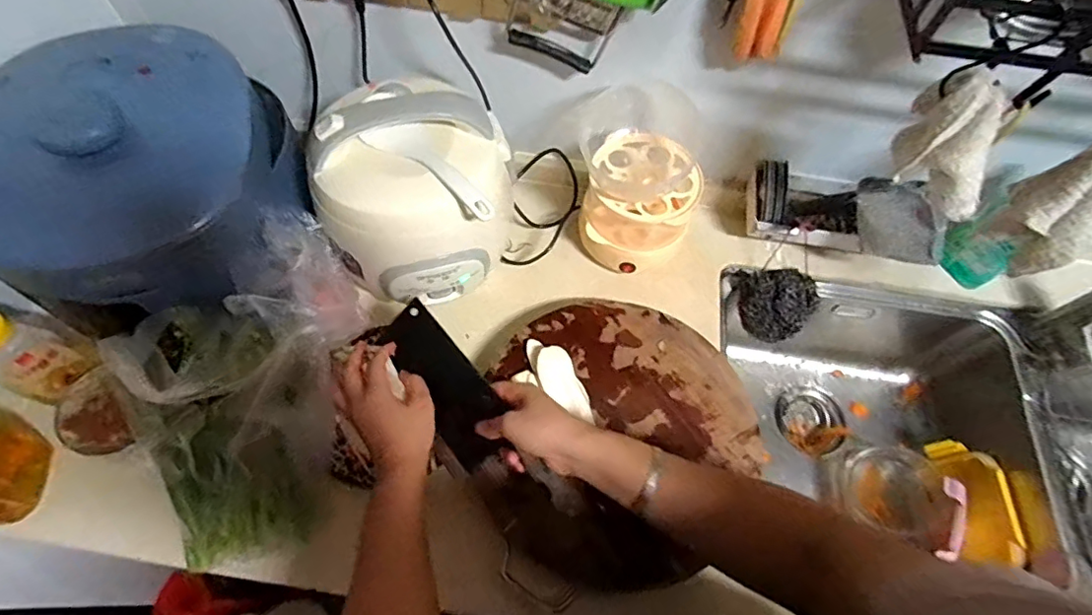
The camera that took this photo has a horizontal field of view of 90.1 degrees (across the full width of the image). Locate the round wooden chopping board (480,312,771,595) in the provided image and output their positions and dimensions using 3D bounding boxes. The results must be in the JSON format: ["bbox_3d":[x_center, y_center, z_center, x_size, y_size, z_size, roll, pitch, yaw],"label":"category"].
[{"bbox_3d":[0.074,0.142,0.621,0.313,0.041,0.326,38,67,16],"label":"round wooden chopping board"}]

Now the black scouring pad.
[{"bbox_3d":[0.319,-0.012,0.775,0.114,0.065,0.085,32,65,13],"label":"black scouring pad"}]

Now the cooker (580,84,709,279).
[{"bbox_3d":[0.121,-0.161,0.724,0.151,0.144,0.177,2,62,-2],"label":"cooker"}]

